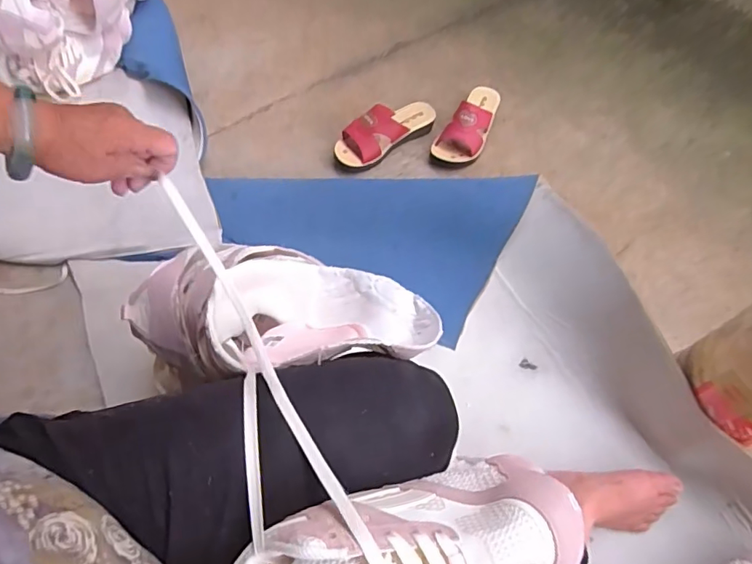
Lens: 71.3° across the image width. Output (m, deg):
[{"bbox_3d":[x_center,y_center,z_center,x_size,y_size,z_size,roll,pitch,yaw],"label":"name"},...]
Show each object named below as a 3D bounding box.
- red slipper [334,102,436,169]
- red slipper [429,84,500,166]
[{"bbox_3d":[0.015,-0.293,1.007,0.211,0.073,0.080,-36,68,-21],"label":"red slipper"},{"bbox_3d":[0.191,-0.317,1.028,0.085,0.074,0.209,29,63,13],"label":"red slipper"}]

